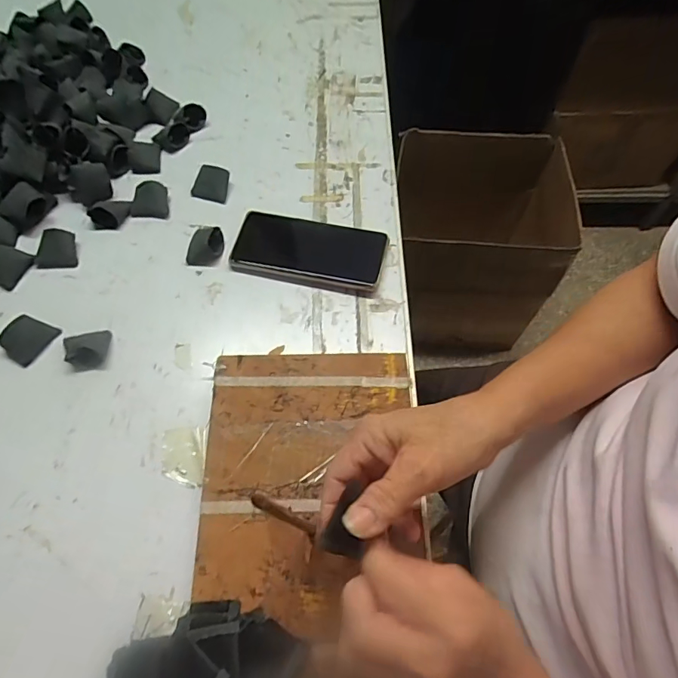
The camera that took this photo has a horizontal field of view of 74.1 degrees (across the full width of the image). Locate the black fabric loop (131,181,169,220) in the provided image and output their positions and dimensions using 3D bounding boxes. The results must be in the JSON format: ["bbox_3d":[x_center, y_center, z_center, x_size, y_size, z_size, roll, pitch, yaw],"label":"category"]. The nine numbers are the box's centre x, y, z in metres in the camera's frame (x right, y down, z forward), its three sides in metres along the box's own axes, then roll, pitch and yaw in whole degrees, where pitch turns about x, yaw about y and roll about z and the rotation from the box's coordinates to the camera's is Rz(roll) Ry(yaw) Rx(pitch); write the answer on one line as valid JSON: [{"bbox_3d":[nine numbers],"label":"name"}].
[{"bbox_3d":[-0.216,-0.159,0.509,0.039,0.025,0.033,3,63,0],"label":"black fabric loop"}]

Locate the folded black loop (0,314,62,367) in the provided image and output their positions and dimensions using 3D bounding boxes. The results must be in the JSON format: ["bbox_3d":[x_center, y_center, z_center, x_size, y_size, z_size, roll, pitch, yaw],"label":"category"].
[{"bbox_3d":[-0.300,-0.001,0.431,0.035,0.015,0.043,25,66,11],"label":"folded black loop"}]

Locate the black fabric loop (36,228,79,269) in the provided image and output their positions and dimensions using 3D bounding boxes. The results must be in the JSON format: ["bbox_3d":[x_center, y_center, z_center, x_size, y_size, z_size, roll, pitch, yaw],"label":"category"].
[{"bbox_3d":[-0.304,-0.096,0.477,0.039,0.025,0.033,-9,64,-5],"label":"black fabric loop"}]

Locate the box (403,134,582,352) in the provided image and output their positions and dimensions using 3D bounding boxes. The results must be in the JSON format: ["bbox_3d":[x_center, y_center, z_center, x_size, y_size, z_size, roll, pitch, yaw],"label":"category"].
[{"bbox_3d":[0.316,-0.210,1.113,0.349,0.433,0.327,2,63,1],"label":"box"}]

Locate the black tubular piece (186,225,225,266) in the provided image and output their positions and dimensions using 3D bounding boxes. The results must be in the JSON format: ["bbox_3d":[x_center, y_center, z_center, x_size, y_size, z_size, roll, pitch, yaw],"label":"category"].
[{"bbox_3d":[-0.145,-0.105,0.486,0.038,0.020,0.051,4,63,1],"label":"black tubular piece"}]

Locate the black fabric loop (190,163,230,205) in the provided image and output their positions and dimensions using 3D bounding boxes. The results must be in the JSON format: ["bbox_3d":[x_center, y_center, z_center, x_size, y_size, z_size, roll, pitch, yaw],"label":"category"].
[{"bbox_3d":[-0.149,-0.182,0.523,0.039,0.021,0.034,14,64,6],"label":"black fabric loop"}]

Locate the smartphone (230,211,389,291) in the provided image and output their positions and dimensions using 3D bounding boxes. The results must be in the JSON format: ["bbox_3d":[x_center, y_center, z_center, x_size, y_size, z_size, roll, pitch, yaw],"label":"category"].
[{"bbox_3d":[-0.033,-0.097,0.483,0.162,0.015,0.076,13,64,5],"label":"smartphone"}]

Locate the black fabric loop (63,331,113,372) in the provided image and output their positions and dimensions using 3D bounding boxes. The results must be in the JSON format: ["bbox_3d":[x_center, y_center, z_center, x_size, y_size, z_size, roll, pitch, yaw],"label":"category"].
[{"bbox_3d":[-0.243,0.008,0.426,0.040,0.024,0.040,-8,64,-5],"label":"black fabric loop"}]

